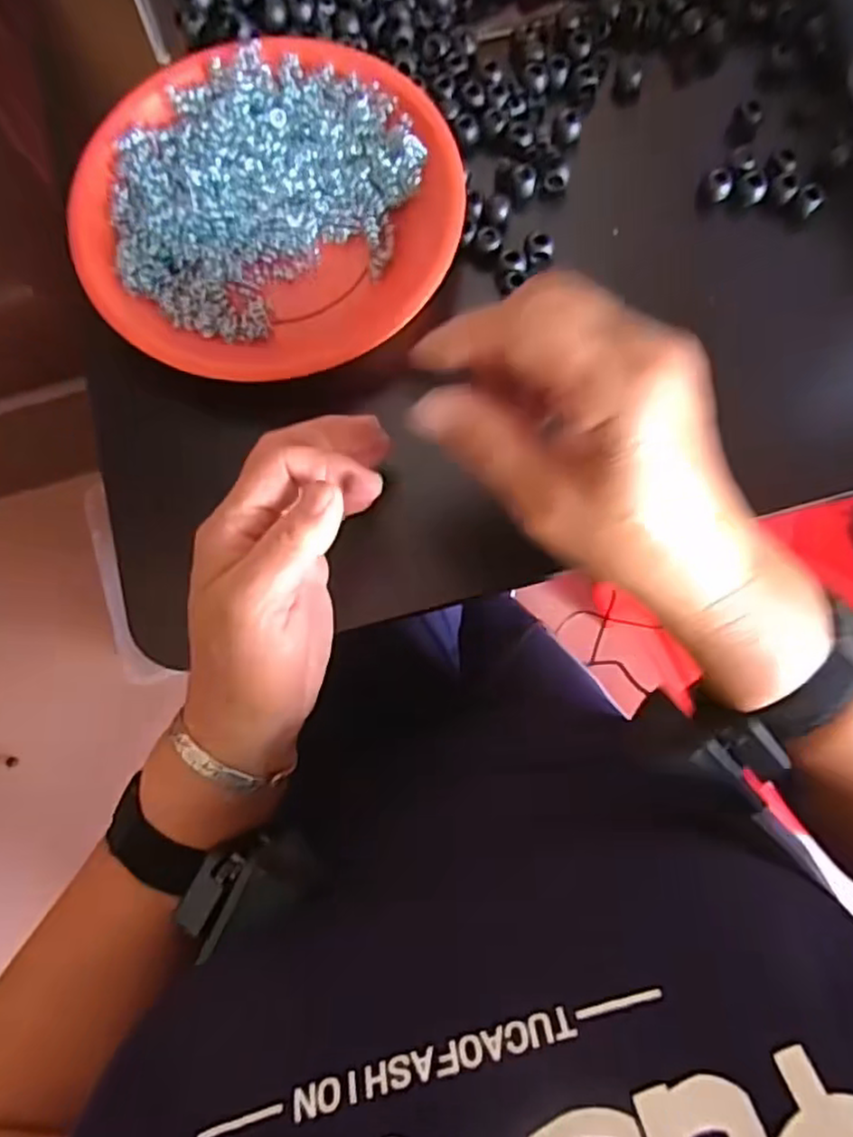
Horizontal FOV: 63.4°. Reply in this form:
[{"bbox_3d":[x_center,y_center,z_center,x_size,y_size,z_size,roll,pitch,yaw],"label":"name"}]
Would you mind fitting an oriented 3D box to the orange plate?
[{"bbox_3d":[-0.081,-0.186,0.356,0.186,0.028,0.171,0,77,1],"label":"orange plate"}]

